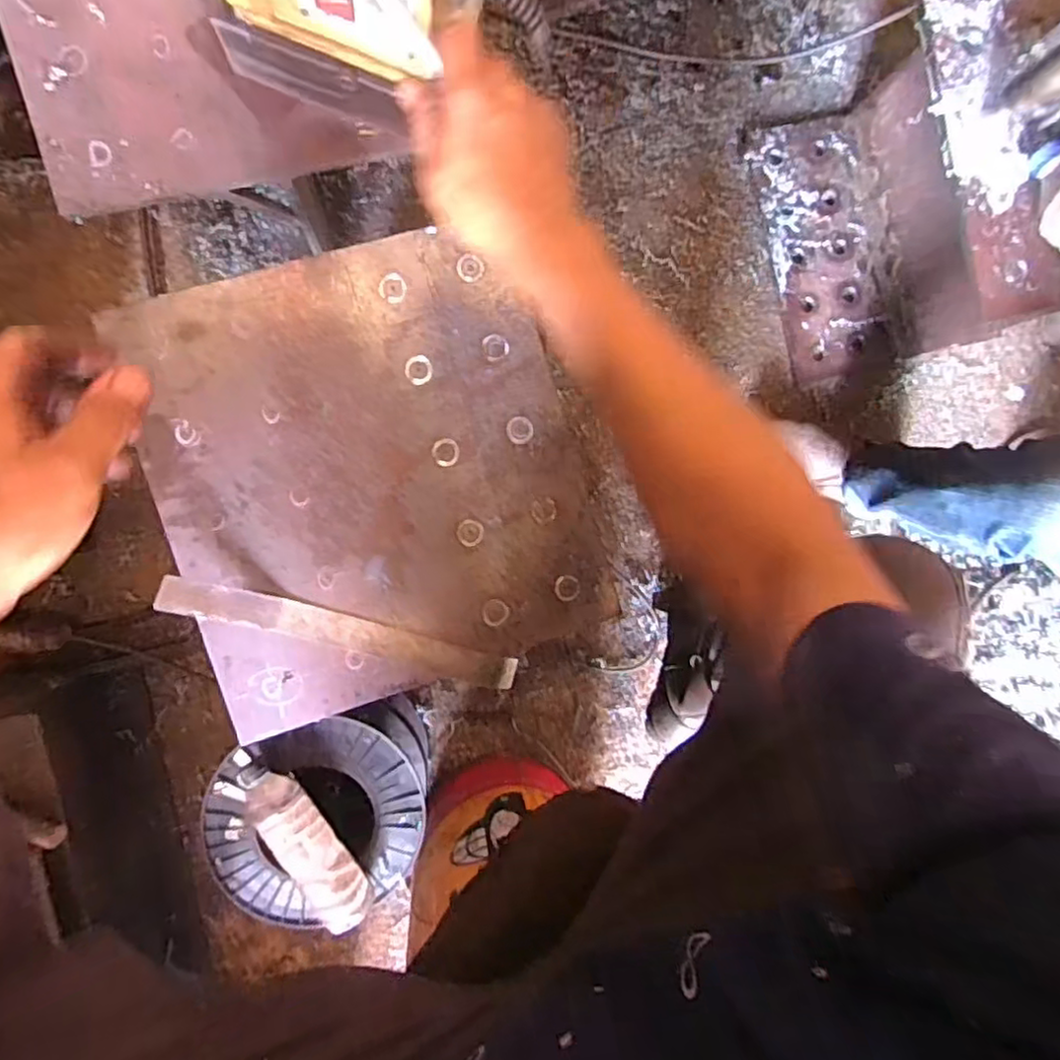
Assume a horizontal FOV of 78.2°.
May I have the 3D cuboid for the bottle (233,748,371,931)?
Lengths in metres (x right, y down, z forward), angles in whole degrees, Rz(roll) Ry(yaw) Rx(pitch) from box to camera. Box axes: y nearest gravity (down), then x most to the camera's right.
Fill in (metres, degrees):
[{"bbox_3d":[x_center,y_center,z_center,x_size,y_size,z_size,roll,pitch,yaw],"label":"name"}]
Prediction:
[{"bbox_3d":[-0.269,0.359,0.767,0.071,0.061,0.239,-36,96,-4],"label":"bottle"}]

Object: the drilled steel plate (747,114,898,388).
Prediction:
[{"bbox_3d":[0.489,-0.459,1.058,0.188,0.015,0.410,-13,94,-6],"label":"drilled steel plate"}]

